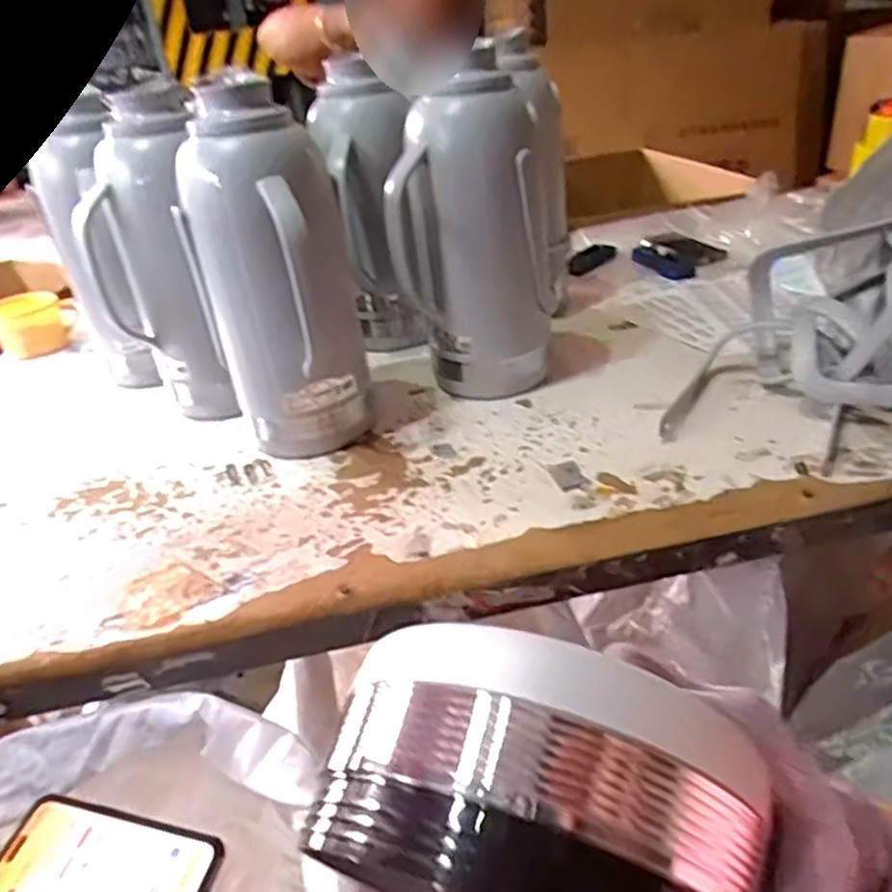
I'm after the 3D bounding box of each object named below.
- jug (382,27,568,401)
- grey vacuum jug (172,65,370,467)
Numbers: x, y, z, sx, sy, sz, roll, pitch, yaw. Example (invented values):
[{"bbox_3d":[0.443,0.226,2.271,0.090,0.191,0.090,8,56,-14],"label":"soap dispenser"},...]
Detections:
[{"bbox_3d":[0.048,-0.266,0.846,0.190,0.377,0.241,-1,32,8],"label":"jug"},{"bbox_3d":[-0.181,-0.171,0.734,0.133,0.381,0.129,1,33,13],"label":"grey vacuum jug"}]

